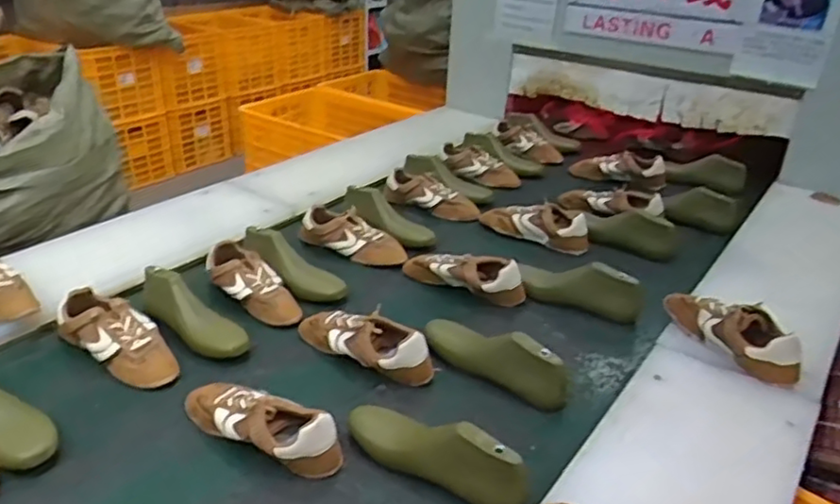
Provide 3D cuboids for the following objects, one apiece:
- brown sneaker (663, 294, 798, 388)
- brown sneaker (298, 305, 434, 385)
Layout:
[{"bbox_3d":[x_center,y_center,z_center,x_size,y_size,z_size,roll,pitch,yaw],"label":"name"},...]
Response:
[{"bbox_3d":[0.514,0.126,1.088,0.091,0.103,0.234,-9,30,-17],"label":"brown sneaker"},{"bbox_3d":[-0.096,0.144,1.089,0.255,0.076,0.074,19,33,29],"label":"brown sneaker"}]

